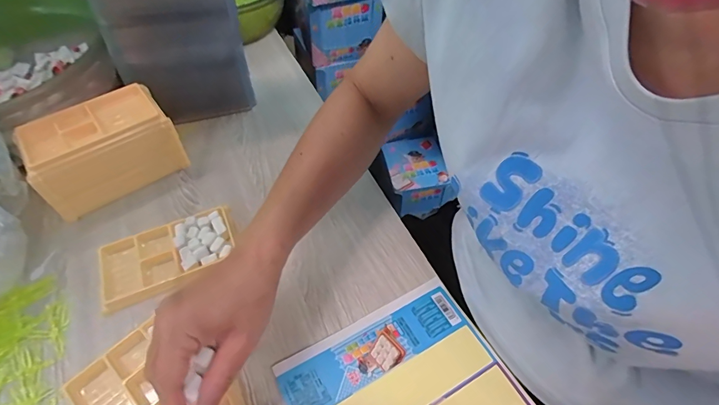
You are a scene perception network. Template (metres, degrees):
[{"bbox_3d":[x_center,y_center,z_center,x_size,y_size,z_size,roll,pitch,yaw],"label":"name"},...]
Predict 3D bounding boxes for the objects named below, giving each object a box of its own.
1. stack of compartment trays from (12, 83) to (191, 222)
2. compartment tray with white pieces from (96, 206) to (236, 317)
[{"bbox_3d":[-0.280,-0.058,0.443,0.142,0.080,0.078,-33,59,-22],"label":"stack of compartment trays"},{"bbox_3d":[-0.190,0.052,0.399,0.131,0.014,0.071,-21,55,-15],"label":"compartment tray with white pieces"}]

